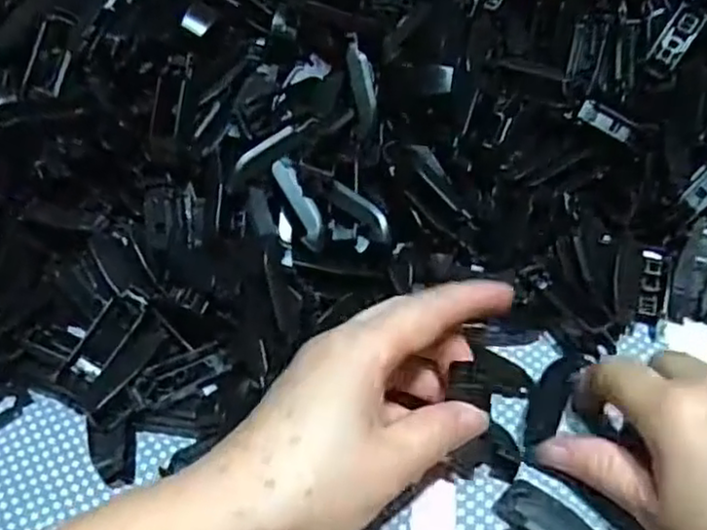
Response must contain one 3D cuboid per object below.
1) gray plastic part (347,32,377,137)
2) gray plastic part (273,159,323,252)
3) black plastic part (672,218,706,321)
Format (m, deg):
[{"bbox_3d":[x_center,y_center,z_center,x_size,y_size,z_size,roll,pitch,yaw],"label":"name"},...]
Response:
[{"bbox_3d":[0.004,-0.091,0.355,0.012,0.005,0.051,-8,91,-3],"label":"gray plastic part"},{"bbox_3d":[-0.025,-0.029,0.334,0.012,0.005,0.046,-24,83,-16],"label":"gray plastic part"},{"bbox_3d":[0.171,0.002,0.350,0.017,0.004,0.050,15,89,17],"label":"black plastic part"}]

